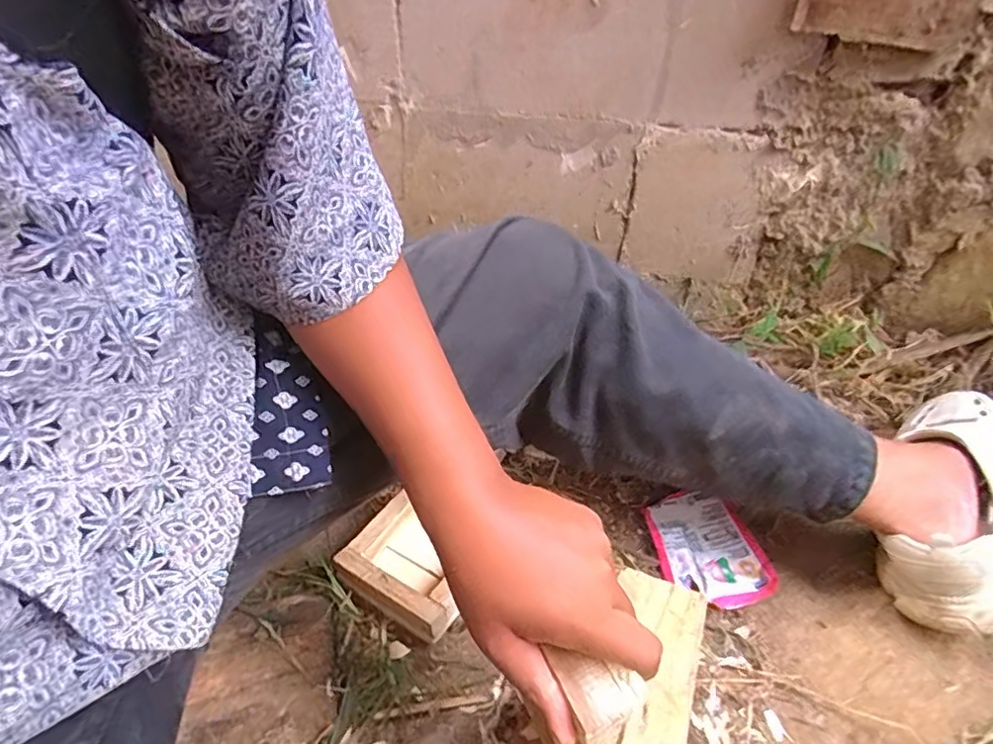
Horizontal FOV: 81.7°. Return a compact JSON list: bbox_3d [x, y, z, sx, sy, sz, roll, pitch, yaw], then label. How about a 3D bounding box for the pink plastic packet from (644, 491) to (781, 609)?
[{"bbox_3d":[0.218,0.180,0.598,0.104,0.016,0.130,-1,40,-9],"label":"pink plastic packet"}]

